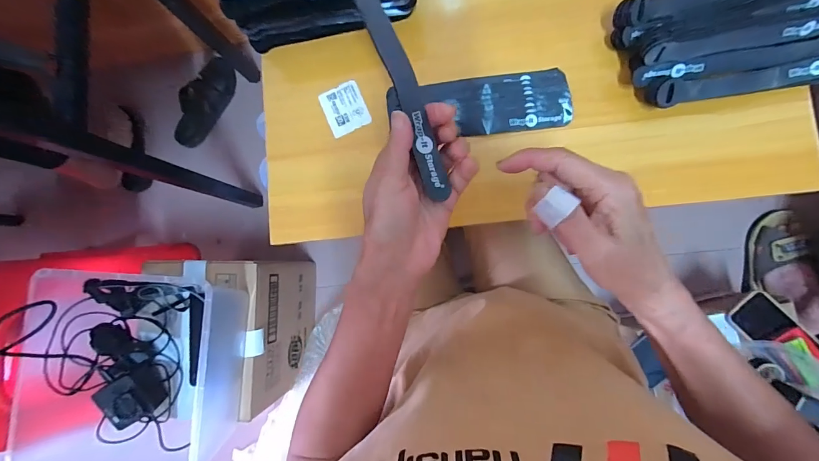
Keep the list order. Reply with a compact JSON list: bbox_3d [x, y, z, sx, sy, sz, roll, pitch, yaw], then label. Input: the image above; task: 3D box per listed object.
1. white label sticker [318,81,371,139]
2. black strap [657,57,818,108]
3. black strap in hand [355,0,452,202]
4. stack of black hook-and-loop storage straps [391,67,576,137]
[{"bbox_3d":[-0.078,-0.146,0.439,0.048,0.005,0.058,-24,84,5],"label":"white label sticker"},{"bbox_3d":[0.346,-0.152,0.364,0.191,0.021,0.022,-10,85,6],"label":"black strap"},{"bbox_3d":[-0.009,-0.112,0.271,0.024,0.019,0.183,-21,87,5],"label":"black strap in hand"},{"bbox_3d":[0.075,-0.144,0.423,0.206,0.012,0.066,-1,91,15],"label":"stack of black hook-and-loop storage straps"}]

